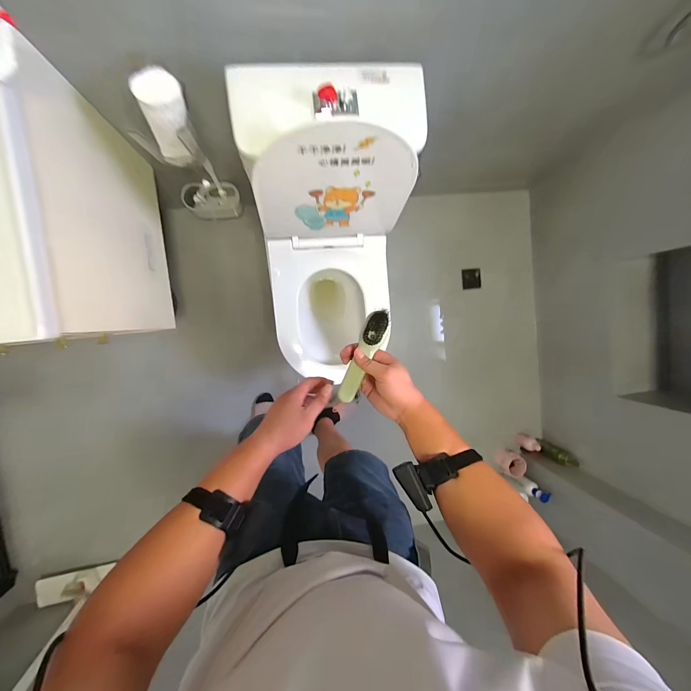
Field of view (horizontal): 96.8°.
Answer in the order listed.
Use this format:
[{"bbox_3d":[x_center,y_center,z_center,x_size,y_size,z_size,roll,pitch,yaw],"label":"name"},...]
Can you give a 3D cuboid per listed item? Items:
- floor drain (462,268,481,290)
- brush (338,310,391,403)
[{"bbox_3d":[0.605,-0.319,1.470,0.092,0.019,0.092,-6,103,-2],"label":"floor drain"},{"bbox_3d":[0.033,0.018,0.515,0.042,0.021,0.160,23,93,-9],"label":"brush"}]

